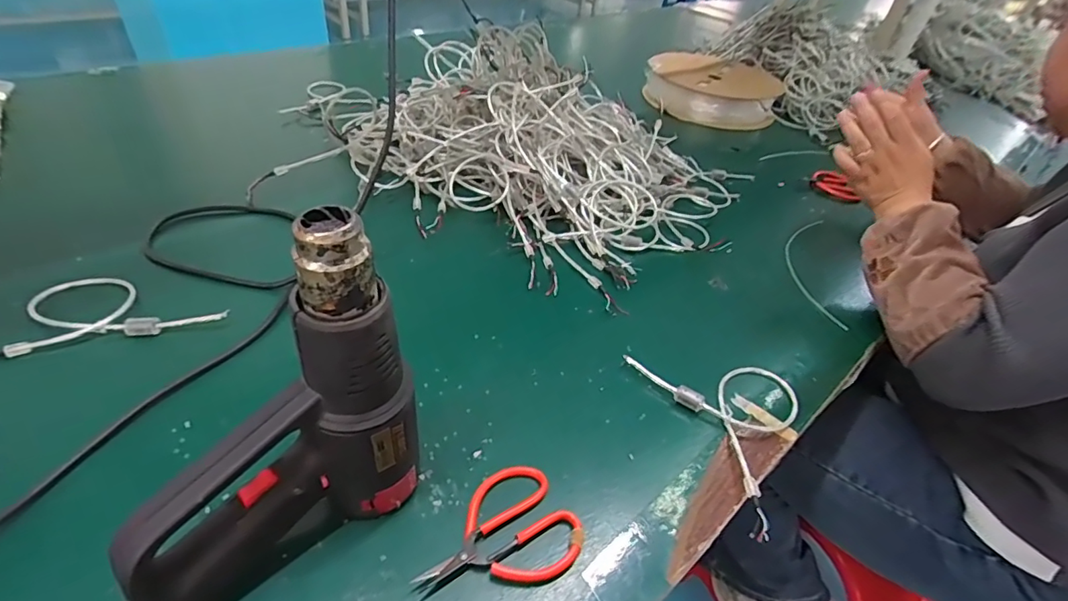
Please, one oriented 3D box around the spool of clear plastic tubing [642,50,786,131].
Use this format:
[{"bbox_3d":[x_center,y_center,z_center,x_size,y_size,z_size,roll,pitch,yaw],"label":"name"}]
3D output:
[{"bbox_3d":[0.412,-0.489,1.173,0.288,0.105,0.308,20,42,13],"label":"spool of clear plastic tubing"}]

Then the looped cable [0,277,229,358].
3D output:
[{"bbox_3d":[-0.416,0.006,0.494,0.216,0.010,0.100,-10,43,-20],"label":"looped cable"}]

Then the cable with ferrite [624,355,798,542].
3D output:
[{"bbox_3d":[0.195,0.109,0.465,0.147,0.023,0.191,-9,42,-19],"label":"cable with ferrite"}]

